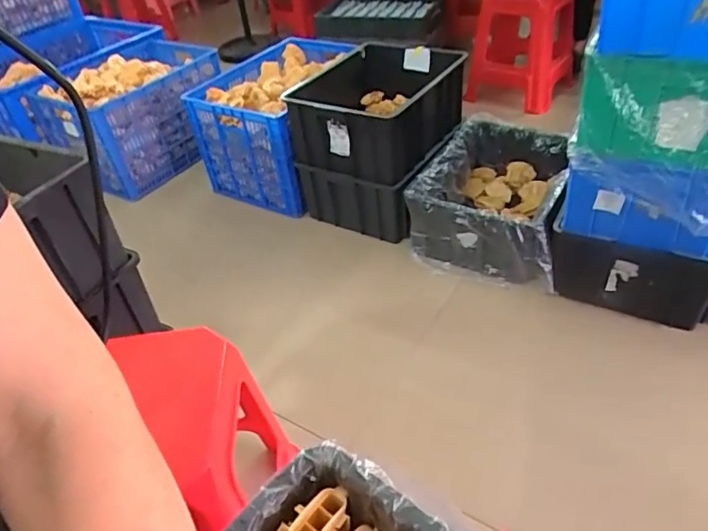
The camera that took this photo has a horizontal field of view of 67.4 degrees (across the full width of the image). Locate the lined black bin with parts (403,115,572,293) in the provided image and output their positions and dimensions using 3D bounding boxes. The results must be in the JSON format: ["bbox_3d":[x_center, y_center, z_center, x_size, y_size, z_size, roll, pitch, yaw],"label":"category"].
[{"bbox_3d":[0.397,-0.180,1.519,0.393,0.243,0.438,13,44,22],"label":"lined black bin with parts"}]

